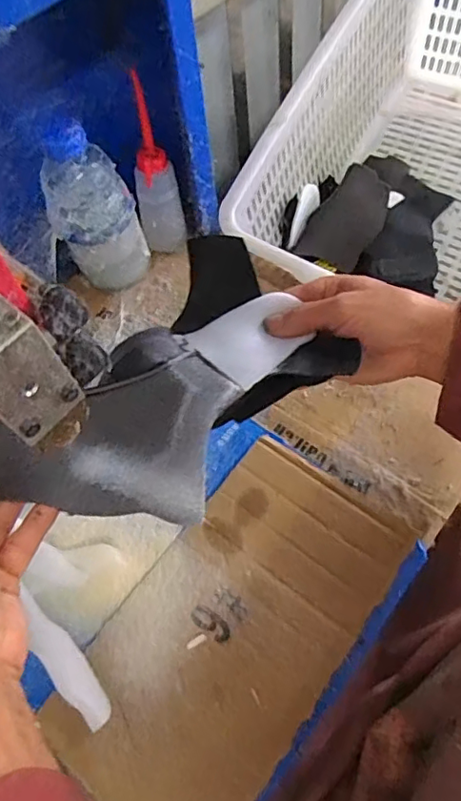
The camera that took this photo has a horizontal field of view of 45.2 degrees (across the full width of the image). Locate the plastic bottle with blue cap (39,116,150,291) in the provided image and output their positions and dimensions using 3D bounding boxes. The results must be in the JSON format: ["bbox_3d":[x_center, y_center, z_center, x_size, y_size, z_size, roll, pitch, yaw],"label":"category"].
[{"bbox_3d":[-0.143,-0.197,0.578,0.087,0.174,0.076,-20,61,-7],"label":"plastic bottle with blue cap"}]

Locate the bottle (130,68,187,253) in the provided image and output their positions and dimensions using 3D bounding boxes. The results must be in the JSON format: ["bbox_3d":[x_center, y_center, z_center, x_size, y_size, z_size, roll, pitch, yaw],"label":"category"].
[{"bbox_3d":[-0.081,-0.238,0.592,0.047,0.173,0.049,-11,60,-2],"label":"bottle"}]

